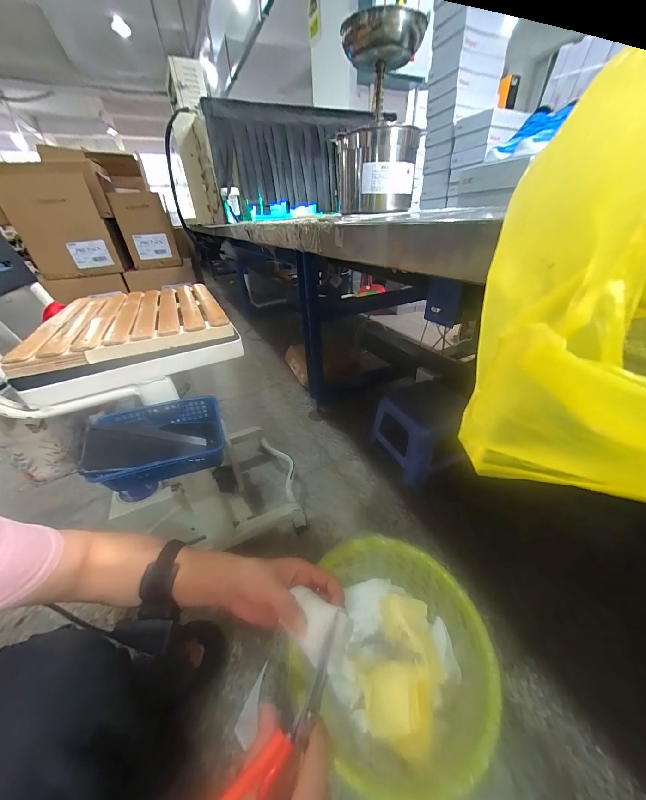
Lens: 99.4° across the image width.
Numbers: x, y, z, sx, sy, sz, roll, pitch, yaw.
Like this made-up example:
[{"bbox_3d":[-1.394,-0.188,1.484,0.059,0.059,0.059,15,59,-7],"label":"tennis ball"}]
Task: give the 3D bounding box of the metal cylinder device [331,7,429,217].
[{"bbox_3d":[0.096,-0.476,0.485,0.142,0.249,0.116,3,34,12],"label":"metal cylinder device"}]

